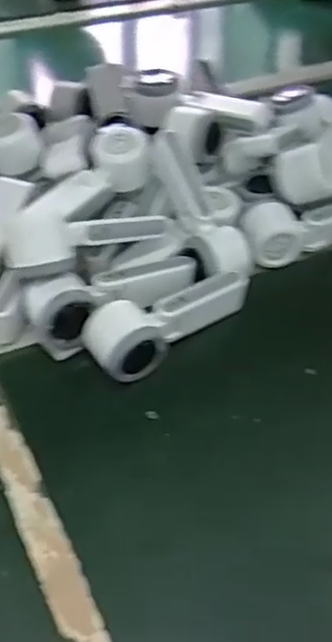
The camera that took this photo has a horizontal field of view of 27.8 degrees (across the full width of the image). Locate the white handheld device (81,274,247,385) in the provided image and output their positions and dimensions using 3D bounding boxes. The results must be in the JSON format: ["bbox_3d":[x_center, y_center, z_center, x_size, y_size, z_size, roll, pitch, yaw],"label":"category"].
[{"bbox_3d":[0.008,0.002,0.618,0.166,0.048,0.058,-19,50,-21],"label":"white handheld device"}]

